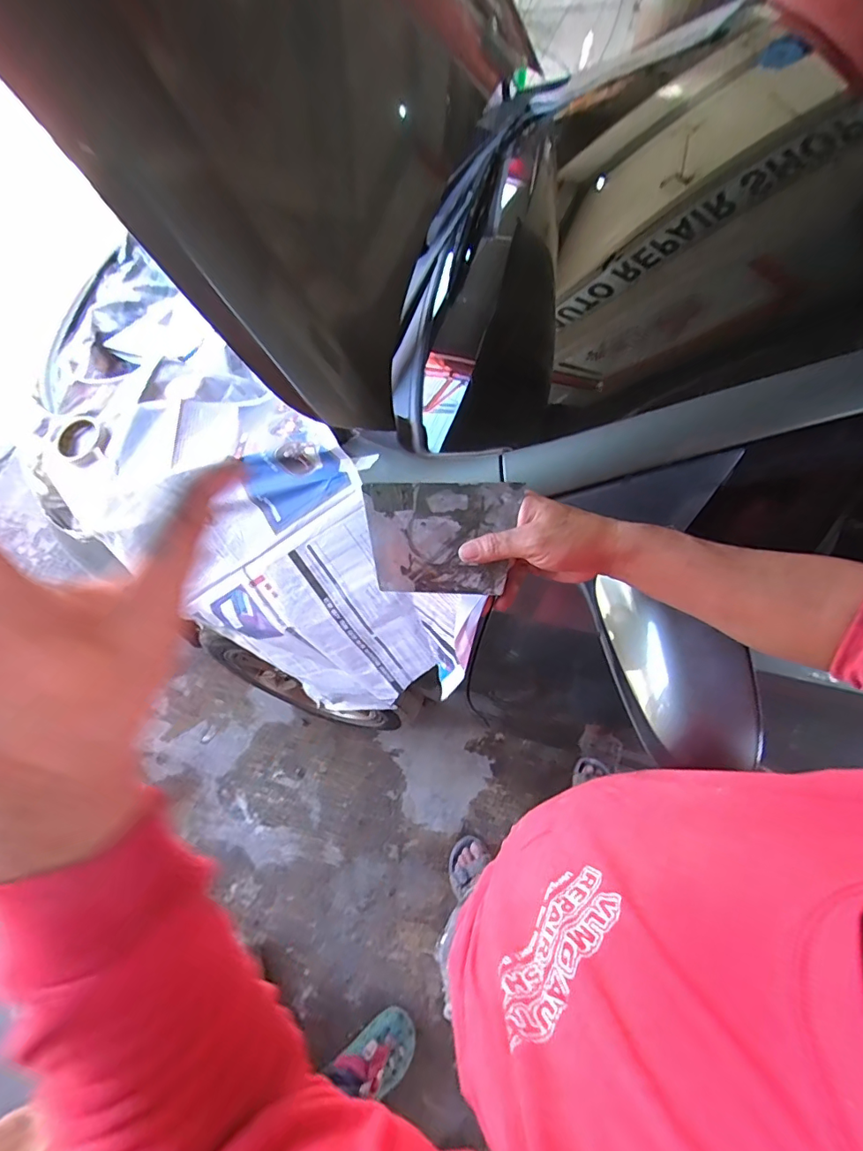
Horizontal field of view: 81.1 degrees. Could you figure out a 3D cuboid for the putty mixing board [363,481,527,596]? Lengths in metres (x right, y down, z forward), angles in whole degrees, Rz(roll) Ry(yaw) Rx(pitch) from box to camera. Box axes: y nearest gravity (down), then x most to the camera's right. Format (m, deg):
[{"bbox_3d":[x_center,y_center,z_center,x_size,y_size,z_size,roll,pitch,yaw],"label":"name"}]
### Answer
[{"bbox_3d":[0.009,-0.034,0.455,0.134,0.005,0.098,3,98,9],"label":"putty mixing board"}]

